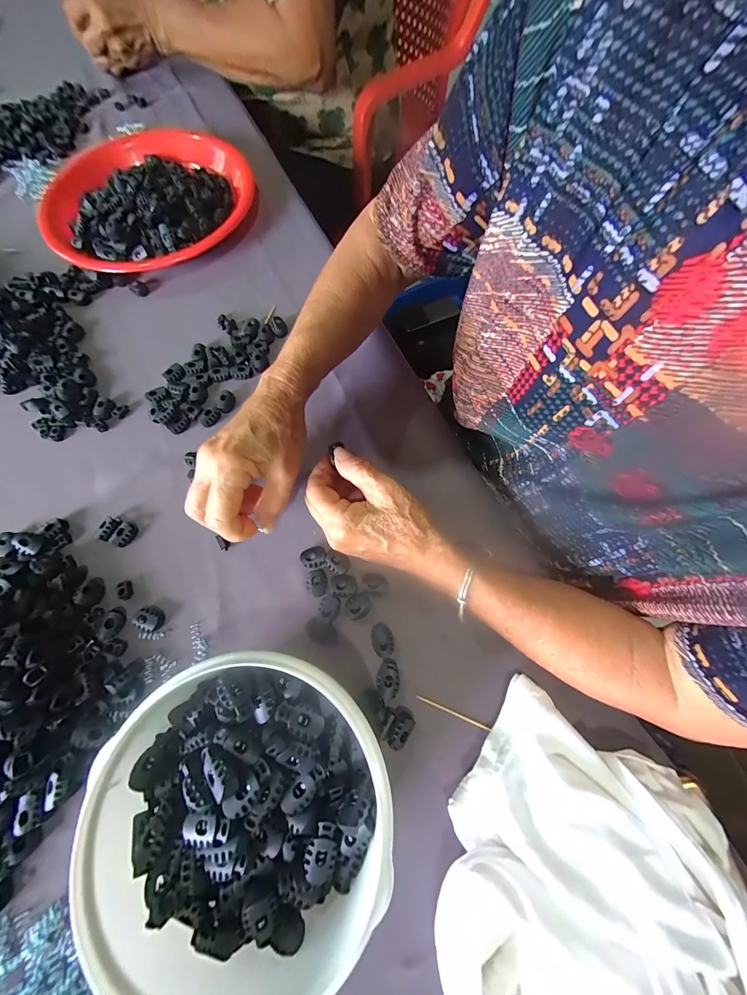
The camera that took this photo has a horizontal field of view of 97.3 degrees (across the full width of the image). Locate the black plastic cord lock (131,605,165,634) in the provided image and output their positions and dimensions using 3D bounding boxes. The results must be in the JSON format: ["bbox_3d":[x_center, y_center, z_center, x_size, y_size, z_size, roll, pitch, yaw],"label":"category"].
[{"bbox_3d":[-0.186,0.100,0.272,0.023,0.008,0.020,38,75,13],"label":"black plastic cord lock"}]

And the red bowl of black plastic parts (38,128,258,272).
[{"bbox_3d":[-0.284,-0.386,0.423,0.245,0.047,0.252,0,70,0],"label":"red bowl of black plastic parts"}]

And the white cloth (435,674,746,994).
[{"bbox_3d":[0.116,0.236,0.188,0.143,0.071,0.186,33,74,11],"label":"white cloth"}]

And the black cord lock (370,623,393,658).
[{"bbox_3d":[0.007,0.115,0.266,0.017,0.004,0.025,-21,72,-7],"label":"black cord lock"}]

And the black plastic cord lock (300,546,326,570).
[{"bbox_3d":[-0.053,0.053,0.287,0.021,0.004,0.019,-26,72,-9],"label":"black plastic cord lock"}]

